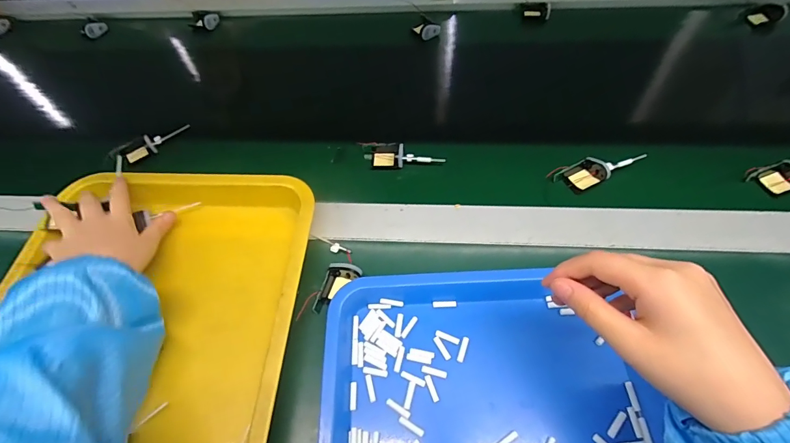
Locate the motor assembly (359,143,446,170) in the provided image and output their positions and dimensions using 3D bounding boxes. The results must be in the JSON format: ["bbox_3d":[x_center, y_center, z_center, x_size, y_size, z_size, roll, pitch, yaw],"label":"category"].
[{"bbox_3d":[0.007,-0.082,0.496,0.106,0.026,0.034,9,62,10],"label":"motor assembly"}]

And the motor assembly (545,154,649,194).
[{"bbox_3d":[0.237,-0.060,0.461,0.106,0.021,0.036,-18,60,-5],"label":"motor assembly"}]

